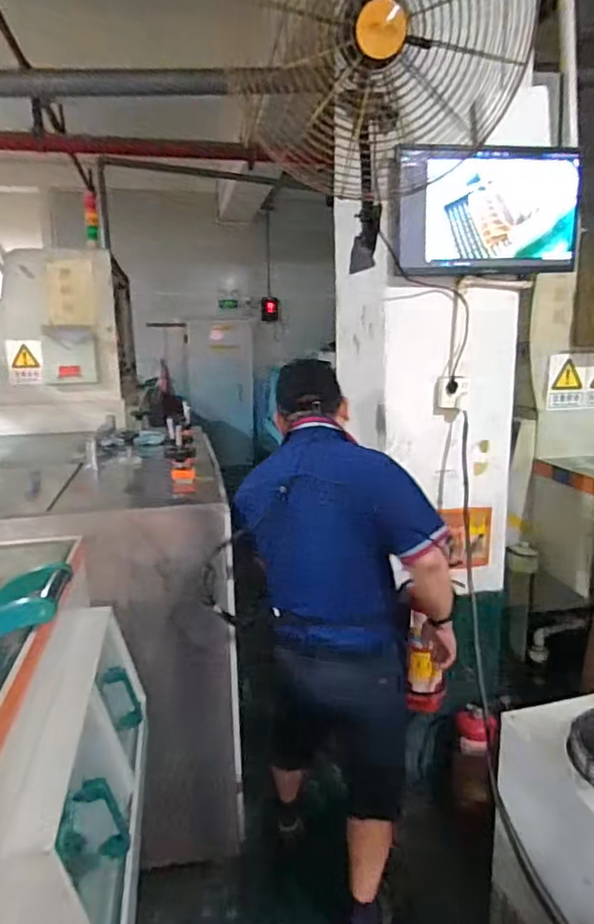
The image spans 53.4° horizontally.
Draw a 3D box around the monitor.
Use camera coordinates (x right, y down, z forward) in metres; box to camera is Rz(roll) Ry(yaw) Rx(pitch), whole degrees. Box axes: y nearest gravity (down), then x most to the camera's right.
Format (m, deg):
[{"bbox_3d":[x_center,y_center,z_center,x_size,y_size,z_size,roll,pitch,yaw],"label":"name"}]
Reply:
[{"bbox_3d":[0.538,-0.689,1.637,0.528,0.325,0.058,-5,23,-10],"label":"monitor"}]

